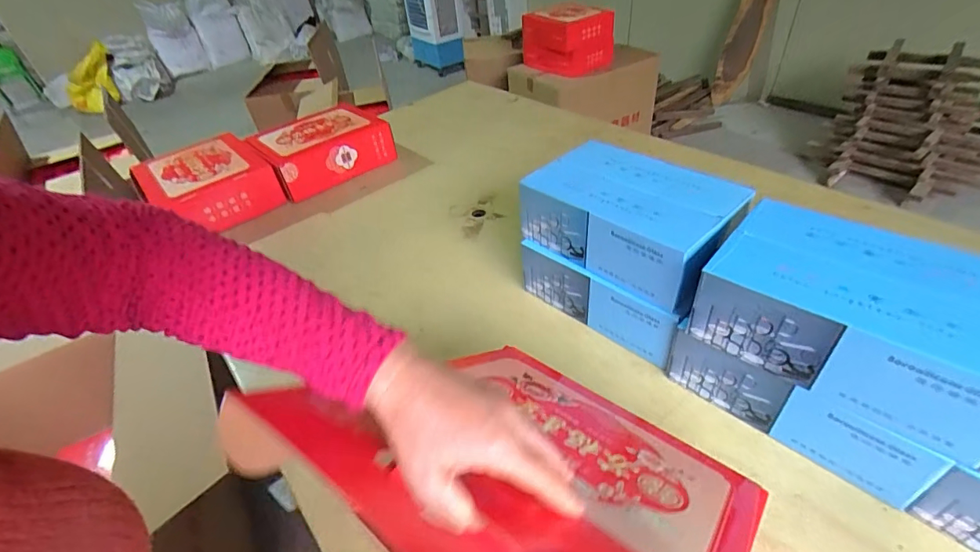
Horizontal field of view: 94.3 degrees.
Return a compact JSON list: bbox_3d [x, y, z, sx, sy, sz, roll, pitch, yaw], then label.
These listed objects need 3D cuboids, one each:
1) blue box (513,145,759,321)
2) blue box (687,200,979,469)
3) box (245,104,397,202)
[{"bbox_3d":[0.224,-0.099,0.738,0.196,0.109,0.300,-35,48,-29],"label":"blue box"},{"bbox_3d":[0.434,0.038,0.547,0.297,0.112,0.201,28,52,34],"label":"blue box"},{"bbox_3d":[-0.488,-0.373,1.339,0.346,0.131,0.279,-33,47,-27],"label":"box"}]

